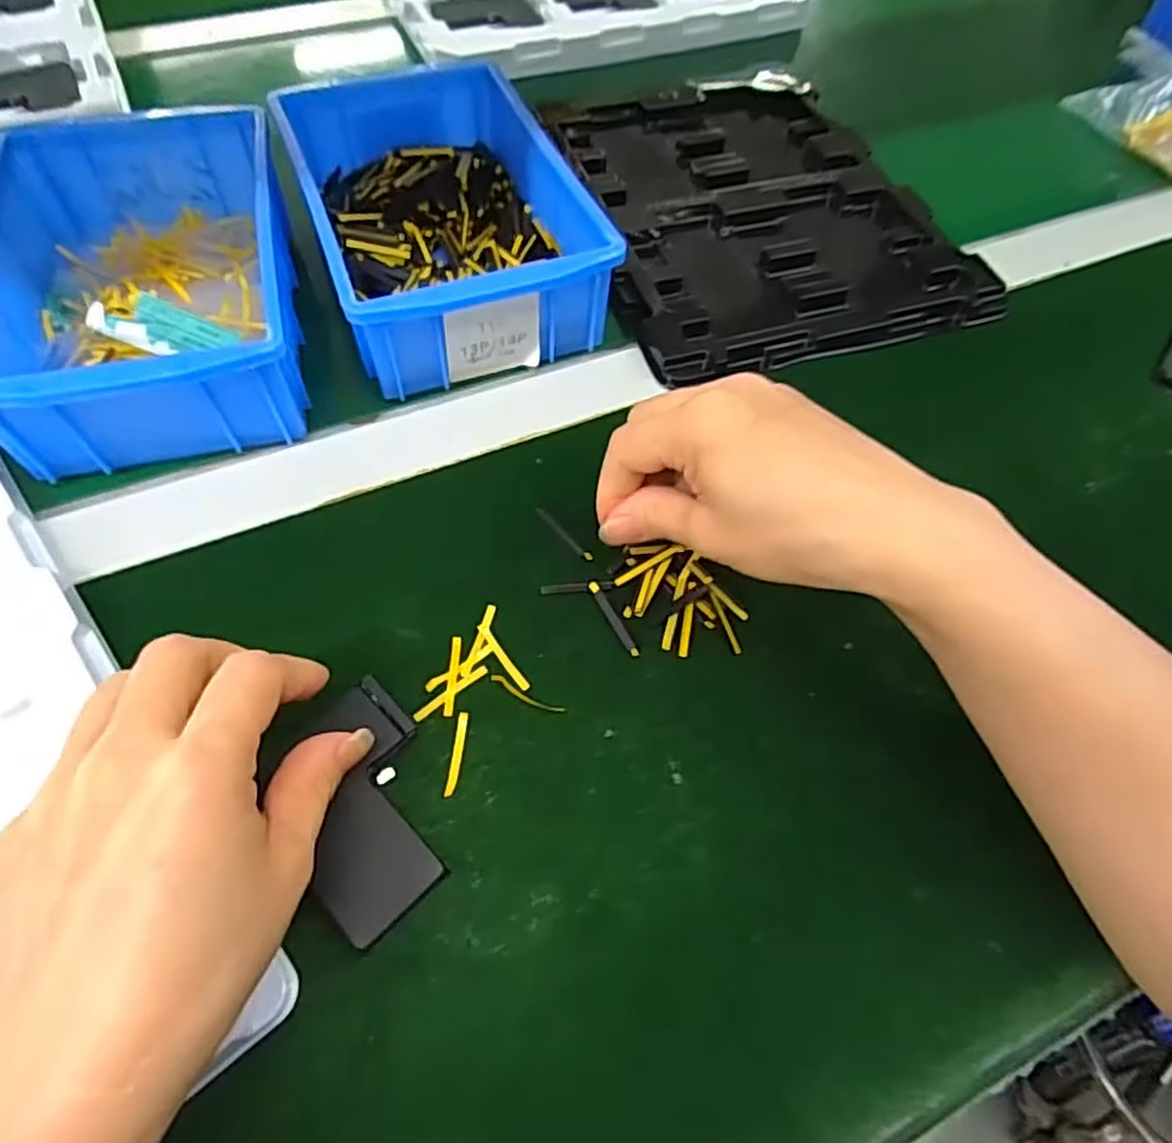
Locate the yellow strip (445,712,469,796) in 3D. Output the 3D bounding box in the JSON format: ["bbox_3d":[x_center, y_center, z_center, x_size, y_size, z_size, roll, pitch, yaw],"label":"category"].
[{"bbox_3d":[-0.049,0.069,0.271,0.004,0.004,0.032,9,58,-6],"label":"yellow strip"}]

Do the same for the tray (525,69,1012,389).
[{"bbox_3d":[0.102,-0.244,0.461,0.218,0.011,0.290,-14,61,-12],"label":"tray"}]

